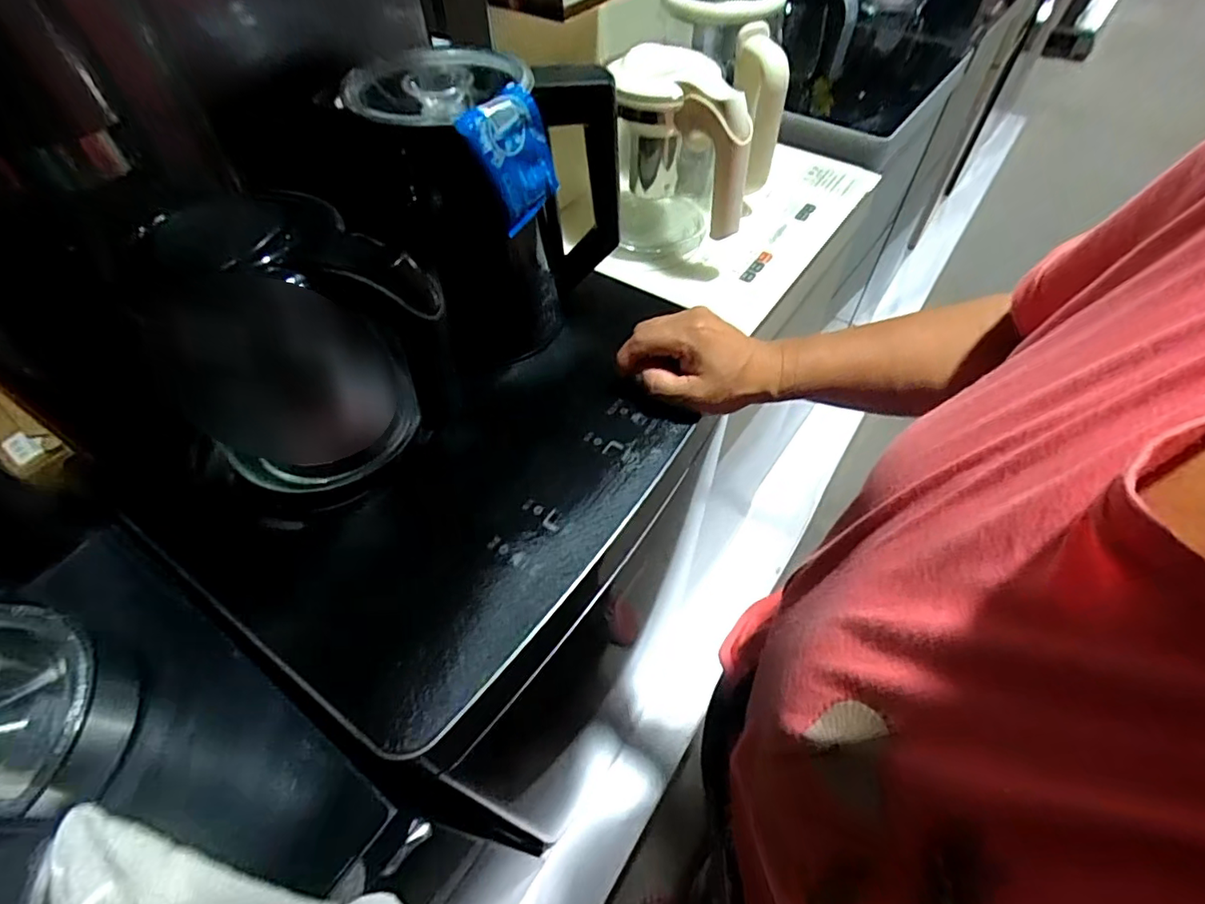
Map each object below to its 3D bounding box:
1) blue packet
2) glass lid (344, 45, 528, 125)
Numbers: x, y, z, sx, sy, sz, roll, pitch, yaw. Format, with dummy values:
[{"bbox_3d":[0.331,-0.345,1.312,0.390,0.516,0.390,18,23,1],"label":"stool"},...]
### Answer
[{"bbox_3d":[-0.054,-0.179,0.347,0.018,0.070,0.061,25,58,19],"label":"blue packet"},{"bbox_3d":[-0.102,-0.226,0.352,0.111,0.025,0.106,0,53,1],"label":"glass lid"}]

